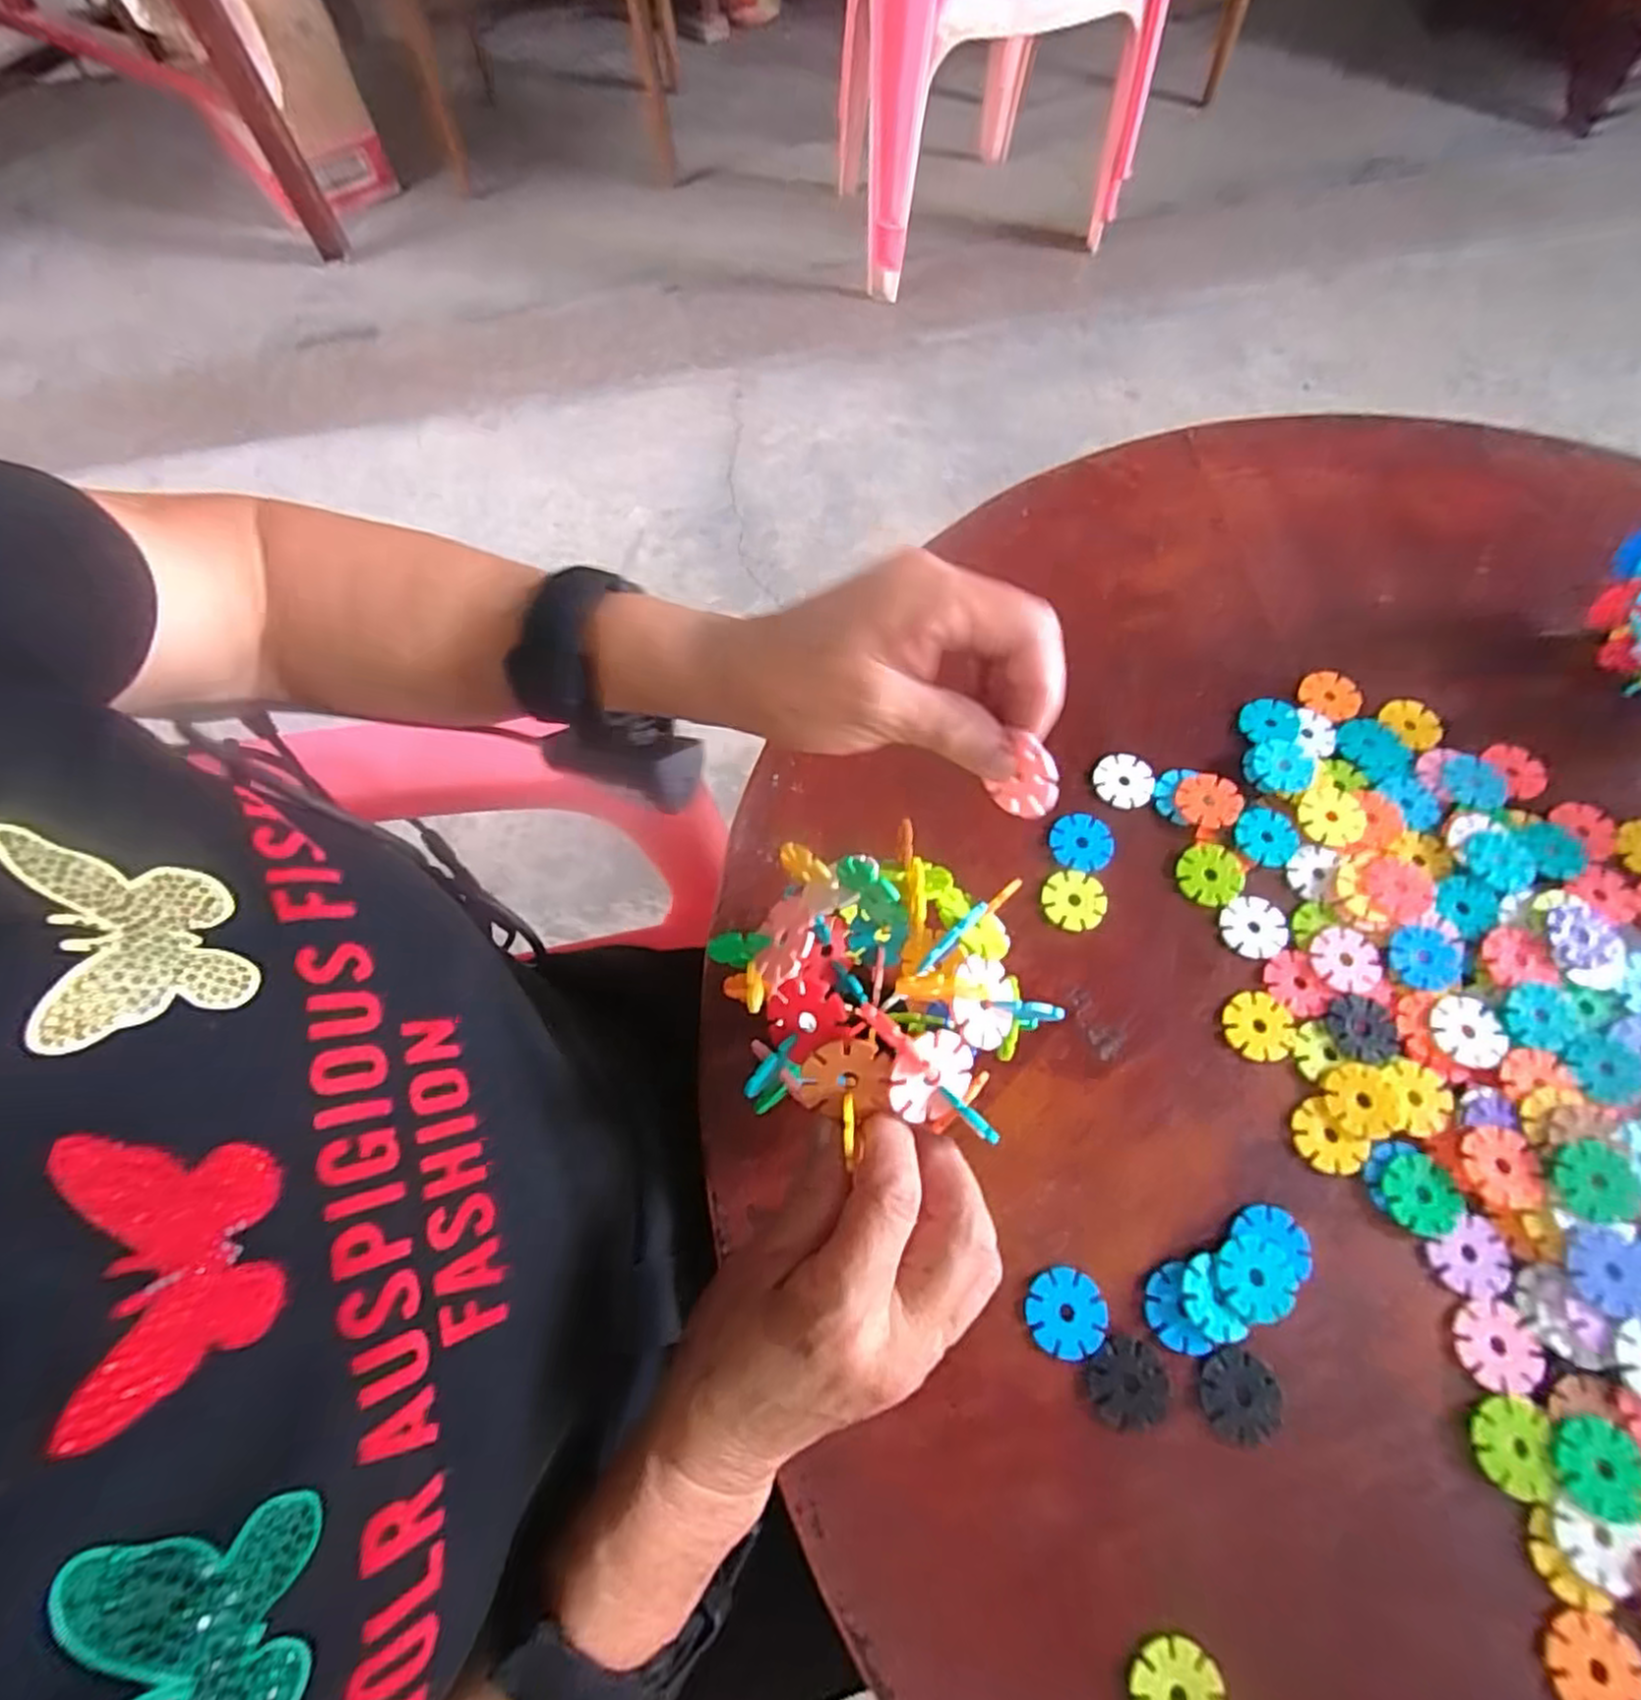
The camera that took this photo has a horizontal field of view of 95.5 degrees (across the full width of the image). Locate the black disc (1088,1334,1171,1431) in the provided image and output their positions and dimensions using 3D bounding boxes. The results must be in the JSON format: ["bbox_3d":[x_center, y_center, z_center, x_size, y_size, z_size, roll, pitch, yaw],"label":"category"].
[{"bbox_3d":[0.123,0.211,0.294,0.030,0.004,0.029,-1,65,2],"label":"black disc"}]

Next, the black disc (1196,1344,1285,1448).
[{"bbox_3d":[0.166,0.214,0.292,0.030,0.004,0.032,-1,65,2],"label":"black disc"}]

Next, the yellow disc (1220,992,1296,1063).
[{"bbox_3d":[0.208,0.083,0.354,0.032,0.004,0.032,-1,65,2],"label":"yellow disc"}]

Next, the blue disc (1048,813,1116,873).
[{"bbox_3d":[0.139,-0.005,0.395,0.033,0.004,0.032,3,65,4],"label":"blue disc"}]

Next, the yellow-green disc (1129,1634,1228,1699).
[{"bbox_3d":[0.127,0.297,0.261,0.033,0.004,0.030,-1,65,2],"label":"yellow-green disc"}]

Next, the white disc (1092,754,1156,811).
[{"bbox_3d":[0.167,-0.038,0.409,0.032,0.004,0.032,-1,65,2],"label":"white disc"}]

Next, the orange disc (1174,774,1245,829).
[{"bbox_3d":[0.207,-0.026,0.398,0.032,0.004,0.031,-4,68,9],"label":"orange disc"}]

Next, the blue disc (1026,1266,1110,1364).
[{"bbox_3d":[0.101,0.189,0.305,0.032,0.004,0.032,-1,65,2],"label":"blue disc"}]

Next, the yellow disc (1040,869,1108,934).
[{"bbox_3d":[0.130,0.026,0.383,0.030,0.004,0.031,-1,65,2],"label":"yellow disc"}]

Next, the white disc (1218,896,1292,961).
[{"bbox_3d":[0.218,0.039,0.374,0.033,0.004,0.032,-1,65,2],"label":"white disc"}]

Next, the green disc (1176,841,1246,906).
[{"bbox_3d":[0.201,0.012,0.384,0.033,0.004,0.033,-1,65,2],"label":"green disc"}]

